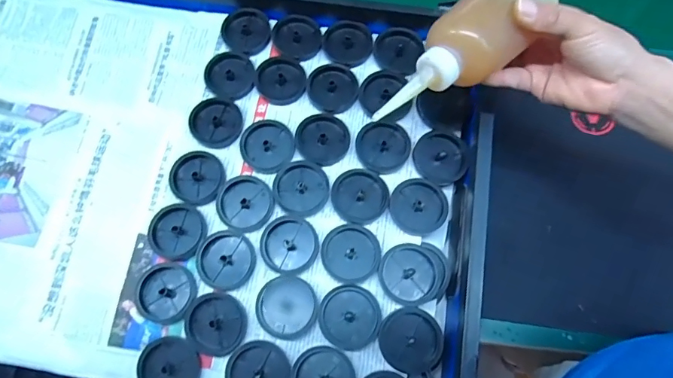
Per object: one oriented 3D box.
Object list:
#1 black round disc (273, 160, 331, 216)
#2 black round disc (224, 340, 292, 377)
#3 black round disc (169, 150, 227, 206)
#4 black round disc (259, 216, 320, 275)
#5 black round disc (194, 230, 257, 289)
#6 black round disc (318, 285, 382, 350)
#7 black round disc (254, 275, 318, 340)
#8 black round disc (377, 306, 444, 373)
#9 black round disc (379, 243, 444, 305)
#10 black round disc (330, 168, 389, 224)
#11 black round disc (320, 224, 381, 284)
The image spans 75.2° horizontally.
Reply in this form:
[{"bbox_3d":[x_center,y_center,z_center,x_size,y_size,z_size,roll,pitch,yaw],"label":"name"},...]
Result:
[{"bbox_3d":[-0.033,-0.001,0.412,0.052,0.005,0.051,-1,72,2],"label":"black round disc"},{"bbox_3d":[-0.066,0.157,0.370,0.053,0.007,0.051,-1,72,2],"label":"black round disc"},{"bbox_3d":[-0.134,-0.012,0.421,0.046,0.013,0.051,25,74,10],"label":"black round disc"},{"bbox_3d":[-0.044,0.052,0.406,0.053,0.005,0.051,-1,72,2],"label":"black round disc"},{"bbox_3d":[-0.100,0.063,0.394,0.053,0.006,0.048,-22,72,-6],"label":"black round disc"},{"bbox_3d":[0.012,0.112,0.382,0.053,0.006,0.052,-1,72,2],"label":"black round disc"},{"bbox_3d":[-0.045,0.105,0.393,0.053,0.004,0.051,-1,72,2],"label":"black round disc"},{"bbox_3d":[0.065,0.130,0.377,0.054,0.008,0.051,-1,72,2],"label":"black round disc"},{"bbox_3d":[0.064,0.073,0.377,0.055,0.006,0.049,-8,72,-1],"label":"black round disc"},{"bbox_3d":[0.021,0.007,0.411,0.052,0.009,0.051,-1,72,2],"label":"black round disc"},{"bbox_3d":[0.013,0.058,0.397,0.053,0.004,0.051,-1,72,2],"label":"black round disc"}]

